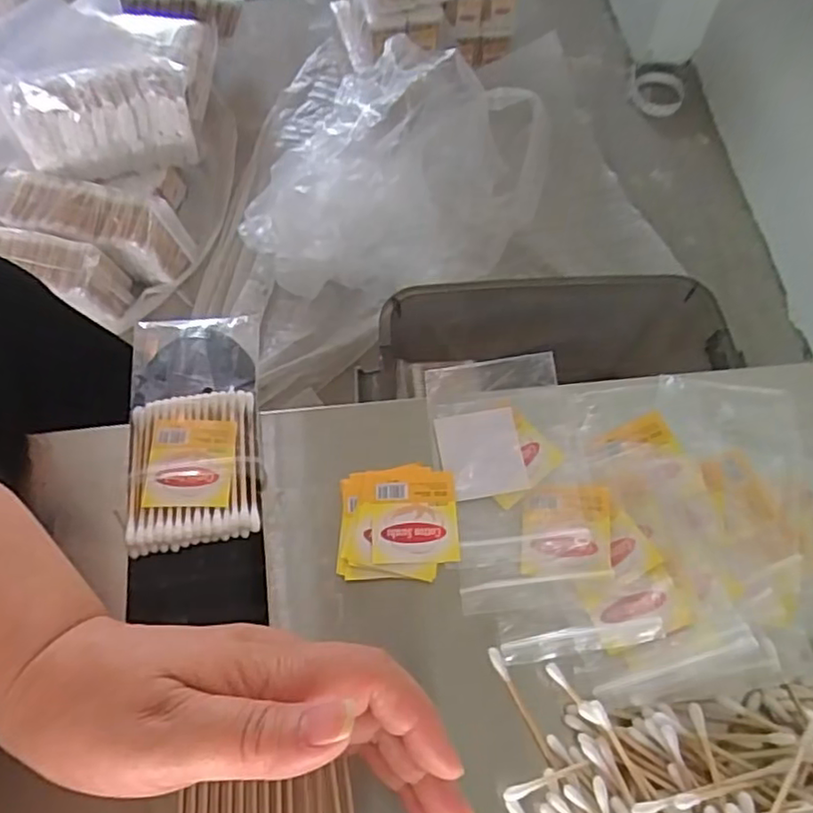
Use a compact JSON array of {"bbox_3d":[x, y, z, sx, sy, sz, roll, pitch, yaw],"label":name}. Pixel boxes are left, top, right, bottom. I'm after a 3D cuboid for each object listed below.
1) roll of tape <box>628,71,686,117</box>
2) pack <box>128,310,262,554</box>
[{"bbox_3d":[0.420,-0.530,1.078,0.087,0.019,0.098,18,68,6],"label":"roll of tape"},{"bbox_3d":[-0.105,0.007,0.318,0.061,0.014,0.125,-8,67,-5],"label":"pack"}]

